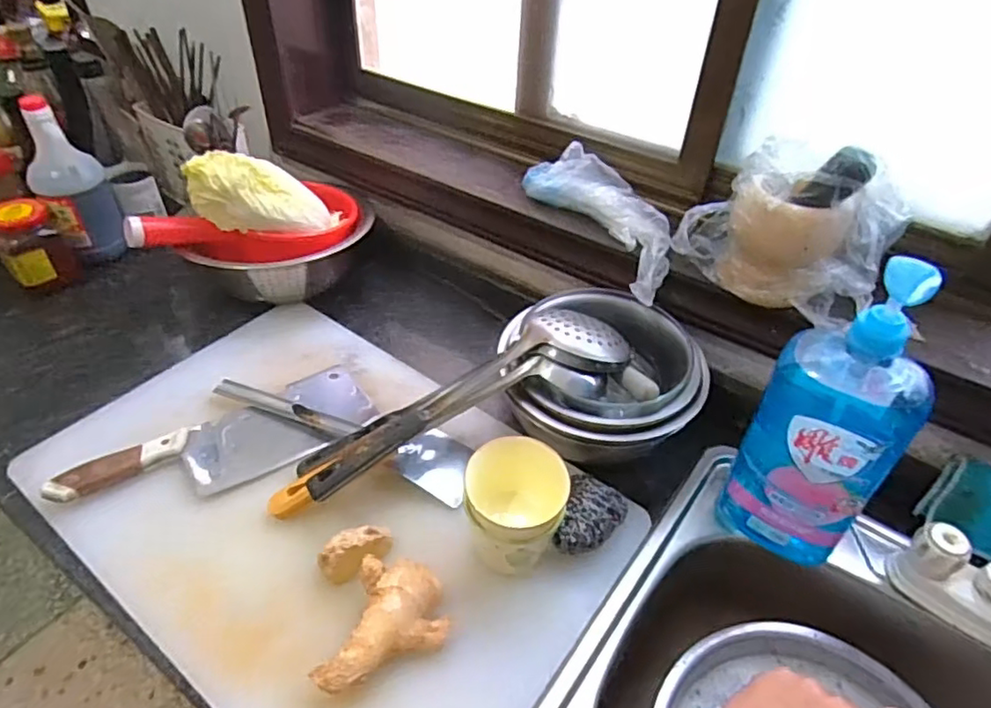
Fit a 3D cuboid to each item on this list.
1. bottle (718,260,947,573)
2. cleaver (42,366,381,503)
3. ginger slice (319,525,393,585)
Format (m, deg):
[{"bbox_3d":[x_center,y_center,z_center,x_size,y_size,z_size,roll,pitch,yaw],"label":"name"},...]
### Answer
[{"bbox_3d":[0.272,0.057,0.506,0.108,0.281,0.067,28,49,25],"label":"bottle"},{"bbox_3d":[-0.267,0.093,0.619,0.294,0.019,0.106,-26,50,-28],"label":"cleaver"},{"bbox_3d":[-0.117,0.170,0.526,0.061,0.038,0.030,-20,48,-23],"label":"ginger slice"}]

